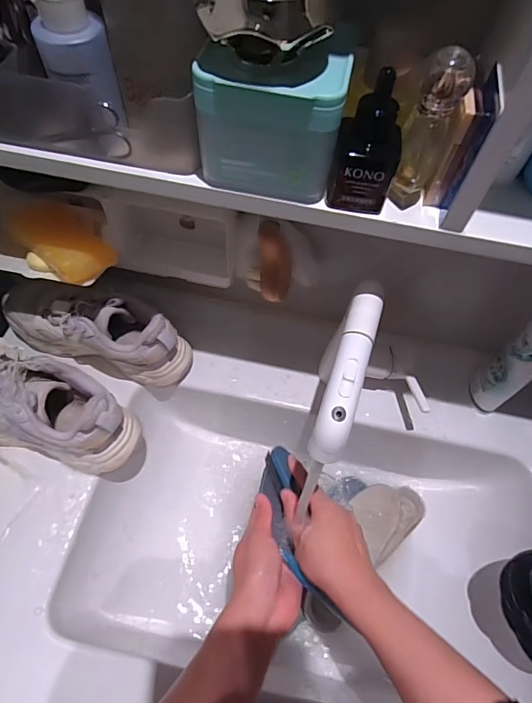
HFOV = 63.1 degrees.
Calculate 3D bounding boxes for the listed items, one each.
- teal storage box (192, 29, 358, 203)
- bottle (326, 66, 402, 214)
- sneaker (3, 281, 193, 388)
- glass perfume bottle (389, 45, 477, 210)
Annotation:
[{"bbox_3d":[0.005,-0.153,0.287,0.089,0.081,0.061,15,60,5],"label":"teal storage box"},{"bbox_3d":[0.068,-0.134,0.284,0.041,0.082,0.035,15,60,5],"label":"bottle"},{"bbox_3d":[-0.211,-0.042,0.540,0.230,0.093,0.097,18,60,7],"label":"sneaker"},{"bbox_3d":[0.103,-0.137,0.279,0.031,0.095,0.024,22,61,9],"label":"glass perfume bottle"}]

